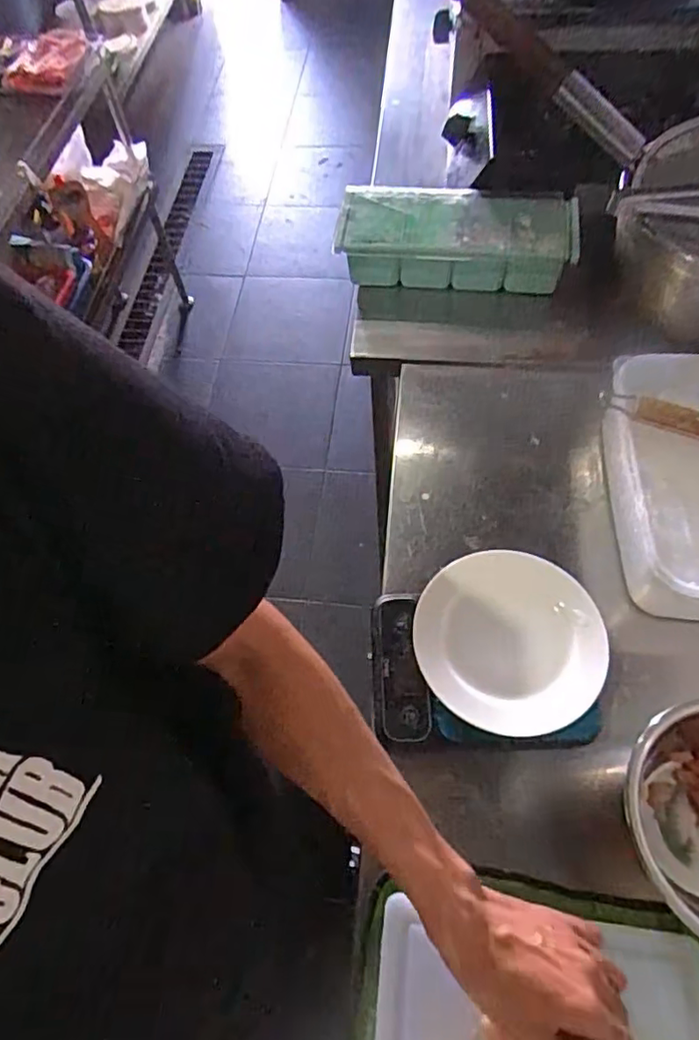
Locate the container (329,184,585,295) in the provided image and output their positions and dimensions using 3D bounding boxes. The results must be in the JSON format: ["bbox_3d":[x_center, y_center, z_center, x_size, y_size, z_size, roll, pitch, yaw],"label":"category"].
[{"bbox_3d":[0.142,-0.380,0.815,0.304,0.080,0.130,4,61,6],"label":"container"}]

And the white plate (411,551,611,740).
[{"bbox_3d":[0.145,0.107,0.546,0.163,0.014,0.163,-2,61,3],"label":"white plate"}]

